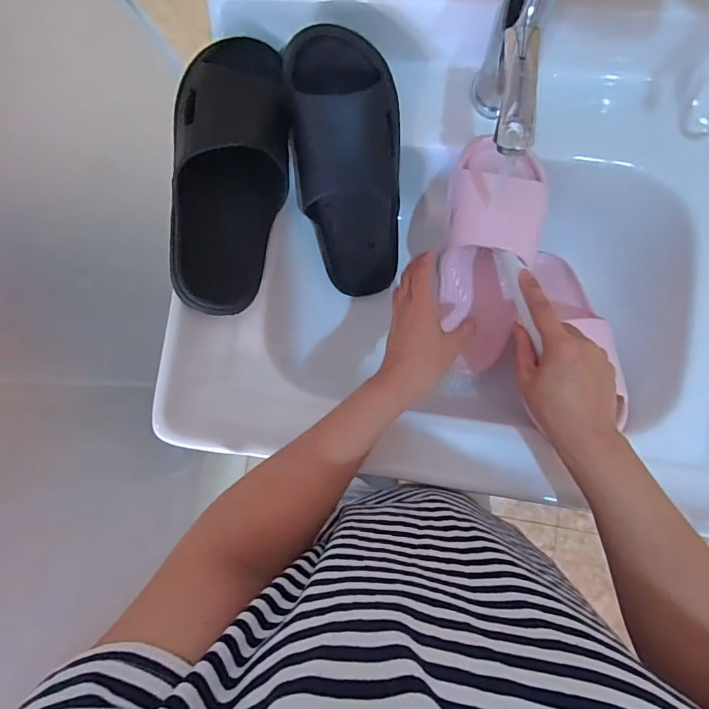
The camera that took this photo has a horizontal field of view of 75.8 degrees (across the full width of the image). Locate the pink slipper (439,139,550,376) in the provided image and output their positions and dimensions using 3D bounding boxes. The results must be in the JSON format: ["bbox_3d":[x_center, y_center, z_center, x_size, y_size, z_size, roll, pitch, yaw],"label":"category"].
[{"bbox_3d":[0.149,-0.098,0.500,0.098,0.060,0.244,4,111,8],"label":"pink slipper"}]

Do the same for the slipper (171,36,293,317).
[{"bbox_3d":[-0.136,-0.190,0.489,0.110,0.076,0.285,4,103,-31],"label":"slipper"}]

